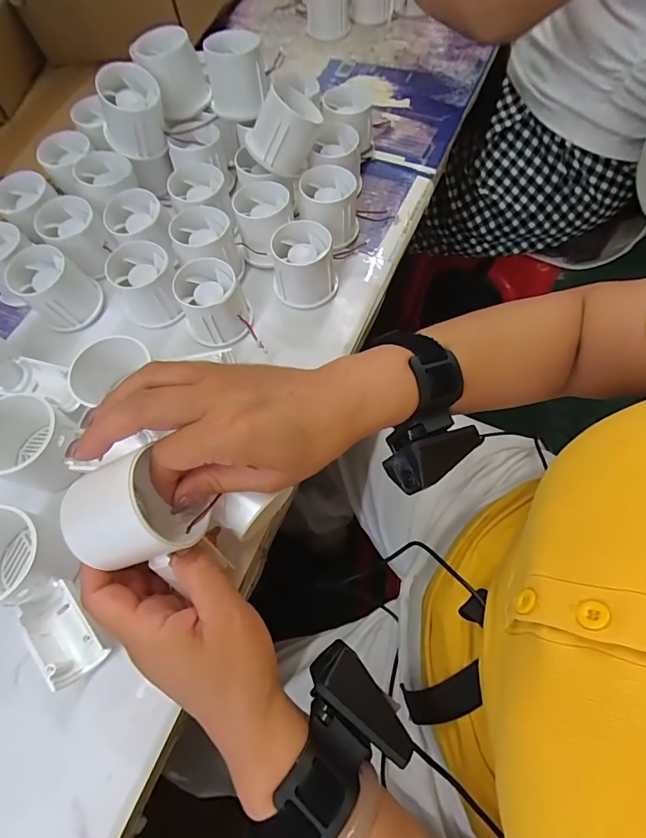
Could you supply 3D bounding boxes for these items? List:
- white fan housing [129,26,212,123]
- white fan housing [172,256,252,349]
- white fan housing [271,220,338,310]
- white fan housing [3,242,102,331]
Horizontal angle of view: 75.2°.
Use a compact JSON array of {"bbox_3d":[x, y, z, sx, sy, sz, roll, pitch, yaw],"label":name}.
[{"bbox_3d":[-0.143,-0.329,0.400,0.057,0.061,0.062,-20,67,-6],"label":"white fan housing"},{"bbox_3d":[-0.092,-0.097,0.354,0.053,0.046,0.057,-1,67,2],"label":"white fan housing"},{"bbox_3d":[-0.017,-0.133,0.365,0.053,0.048,0.053,-8,67,-2],"label":"white fan housing"},{"bbox_3d":[-0.231,-0.114,0.367,0.054,0.049,0.055,-1,67,2],"label":"white fan housing"}]

